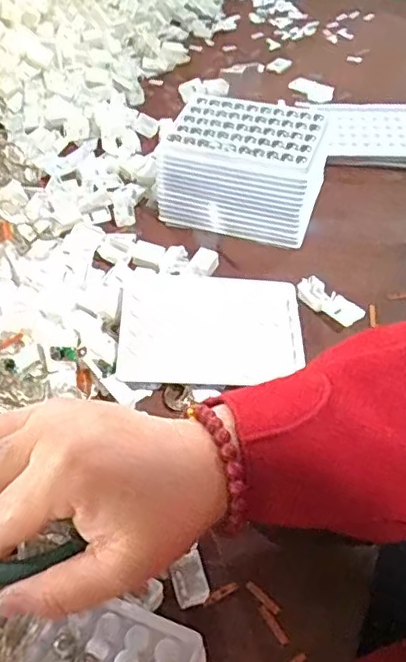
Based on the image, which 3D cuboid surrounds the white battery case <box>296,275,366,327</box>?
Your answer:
[{"bbox_3d":[0.097,-0.022,0.461,0.018,0.017,0.056,-36,57,-25],"label":"white battery case"}]

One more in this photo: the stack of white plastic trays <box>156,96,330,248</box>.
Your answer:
[{"bbox_3d":[0.037,-0.138,0.519,0.137,0.070,0.091,12,51,12],"label":"stack of white plastic trays"}]

